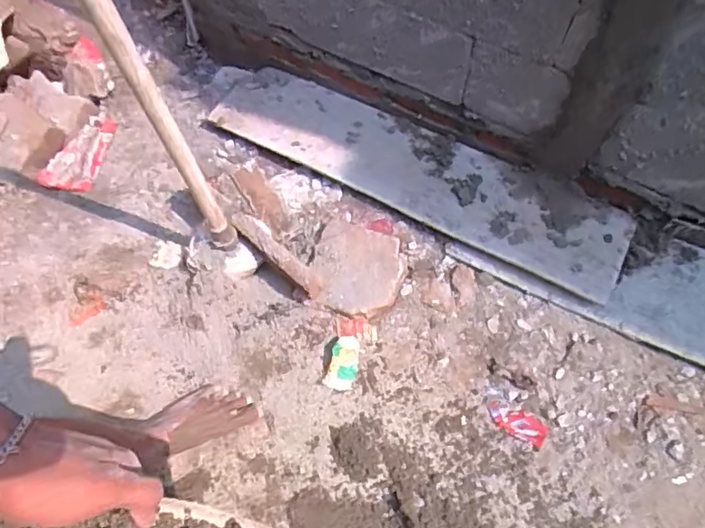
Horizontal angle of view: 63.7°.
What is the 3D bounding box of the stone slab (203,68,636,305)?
[{"bbox_3d":[0.102,-0.233,1.315,1.062,0.055,0.223,26,68,14],"label":"stone slab"}]

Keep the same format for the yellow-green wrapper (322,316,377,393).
[{"bbox_3d":[-0.003,0.180,1.136,0.078,0.030,0.145,10,67,6],"label":"yellow-green wrapper"}]

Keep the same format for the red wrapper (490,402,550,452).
[{"bbox_3d":[0.319,0.309,1.104,0.117,0.004,0.053,29,70,13],"label":"red wrapper"}]

